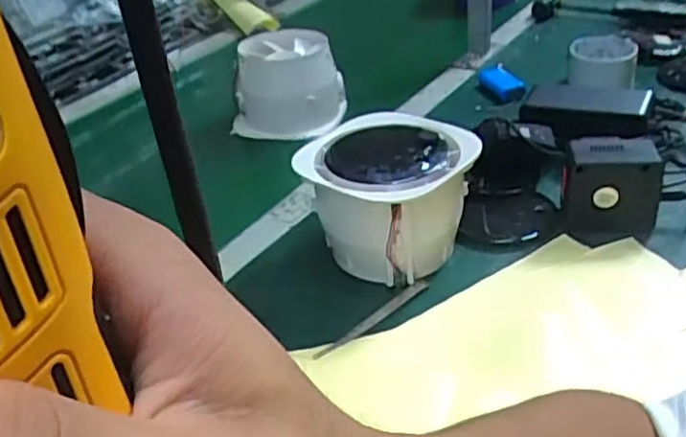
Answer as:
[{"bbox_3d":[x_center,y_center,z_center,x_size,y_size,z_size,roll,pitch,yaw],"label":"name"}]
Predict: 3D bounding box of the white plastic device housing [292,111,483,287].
[{"bbox_3d":[0.039,-0.015,0.595,0.131,0.107,0.128,-4,34,3],"label":"white plastic device housing"}]

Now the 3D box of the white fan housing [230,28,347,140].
[{"bbox_3d":[-0.072,-0.173,0.870,0.138,0.107,0.160,-7,34,-1],"label":"white fan housing"}]

